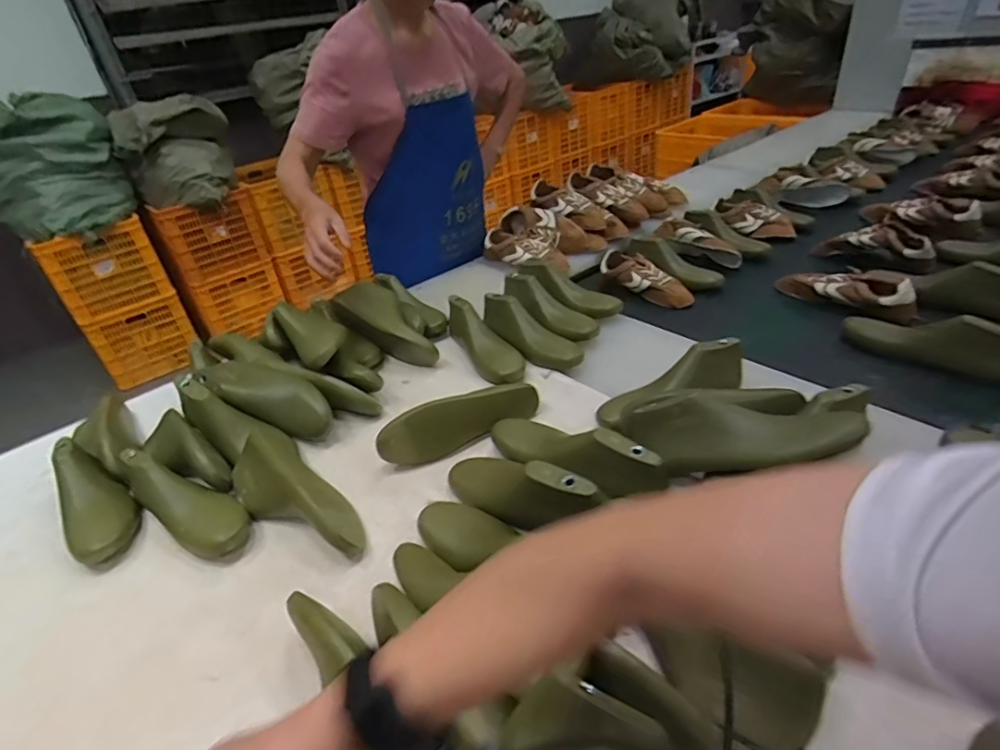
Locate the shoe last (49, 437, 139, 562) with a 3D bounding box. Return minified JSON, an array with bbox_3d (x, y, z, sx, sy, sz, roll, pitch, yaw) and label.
[{"bbox_3d":[-0.573,0.164,0.745,0.227,0.071,0.084,26,47,37],"label":"shoe last"}]

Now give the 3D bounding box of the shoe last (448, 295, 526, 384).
[{"bbox_3d":[-0.024,-0.068,0.956,0.079,0.087,0.217,-17,37,-14],"label":"shoe last"}]

